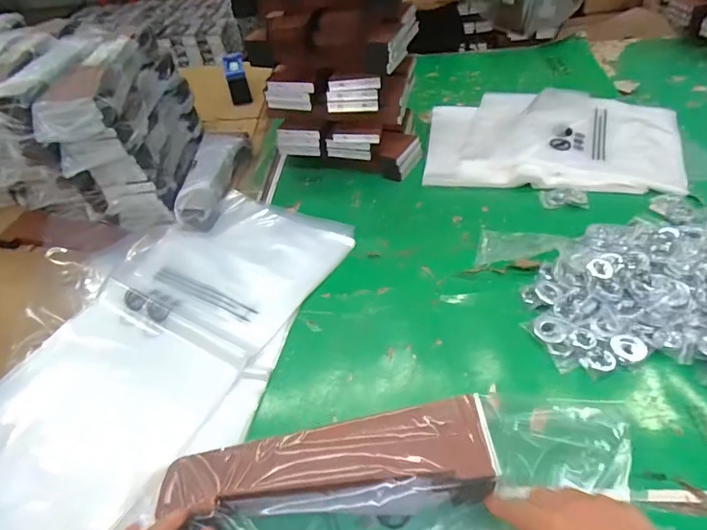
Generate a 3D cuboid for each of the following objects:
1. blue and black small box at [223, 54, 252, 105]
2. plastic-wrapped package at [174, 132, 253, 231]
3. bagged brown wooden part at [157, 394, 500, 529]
[{"bbox_3d":[-0.262,-0.421,1.034,0.043,0.113,0.028,-12,4,-5],"label":"blue and black small box"},{"bbox_3d":[-0.245,-0.152,0.797,0.078,0.045,0.239,-2,47,9],"label":"plastic-wrapped package"},{"bbox_3d":[-0.020,0.185,0.427,0.295,0.033,0.079,-8,49,-2],"label":"bagged brown wooden part"}]

